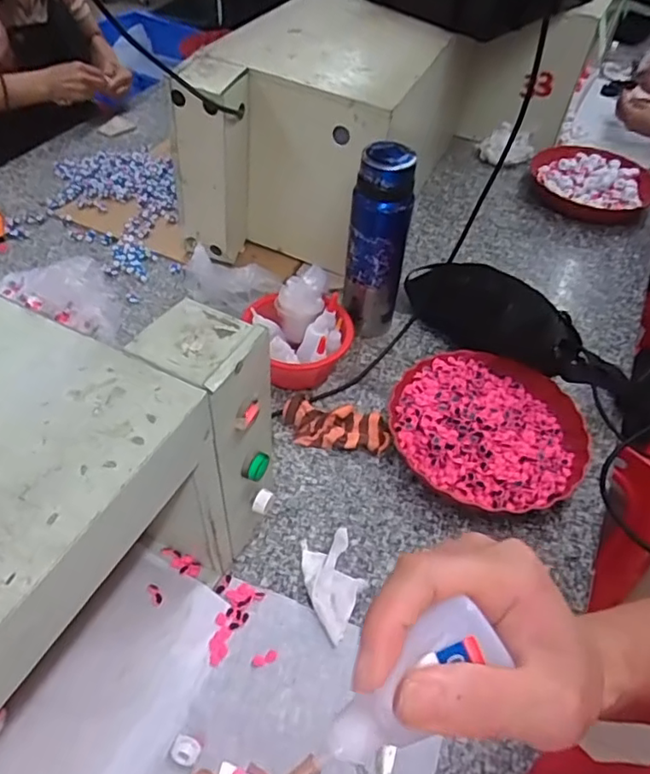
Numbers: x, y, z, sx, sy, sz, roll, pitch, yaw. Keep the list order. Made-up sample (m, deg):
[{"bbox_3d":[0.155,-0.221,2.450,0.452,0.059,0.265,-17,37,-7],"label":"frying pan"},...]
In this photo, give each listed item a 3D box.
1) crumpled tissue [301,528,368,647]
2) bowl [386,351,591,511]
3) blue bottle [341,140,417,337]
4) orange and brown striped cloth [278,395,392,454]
[{"bbox_3d":[0.012,0.210,0.627,0.063,0.014,0.109,-15,52,-18],"label":"crumpled tissue"},{"bbox_3d":[0.209,0.053,0.756,0.227,0.059,0.236,3,48,-3],"label":"bowl"},{"bbox_3d":[0.071,-0.193,0.814,0.080,0.275,0.070,6,48,0],"label":"blue bottle"},{"bbox_3d":[0.014,0.048,0.762,0.137,0.025,0.069,7,48,0],"label":"orange and brown striped cloth"}]

